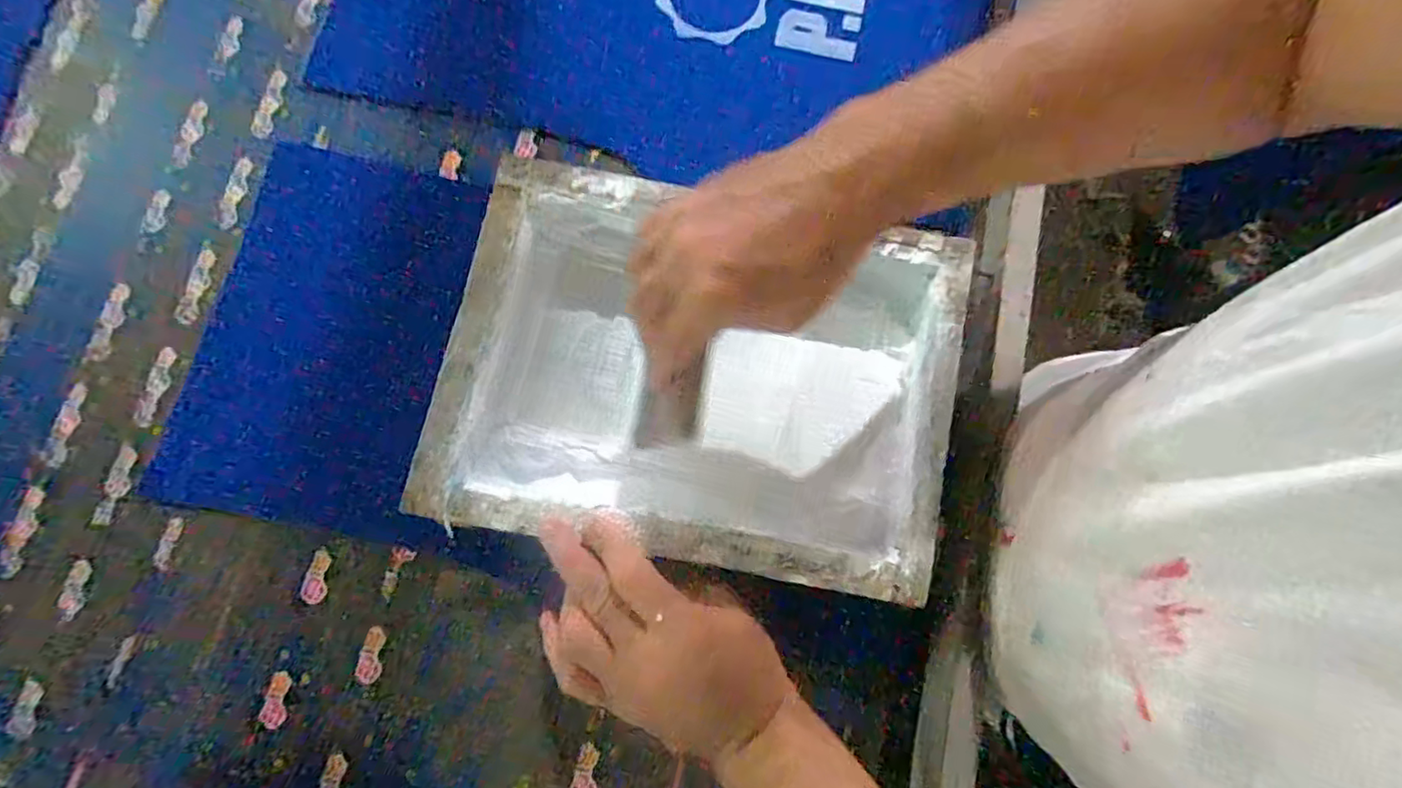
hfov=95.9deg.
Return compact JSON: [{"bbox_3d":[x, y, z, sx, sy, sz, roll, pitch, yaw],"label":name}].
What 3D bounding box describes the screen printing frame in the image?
[{"bbox_3d":[-0.003,-0.012,0.424,0.320,0.054,0.233,11,77,1],"label":"screen printing frame"}]

